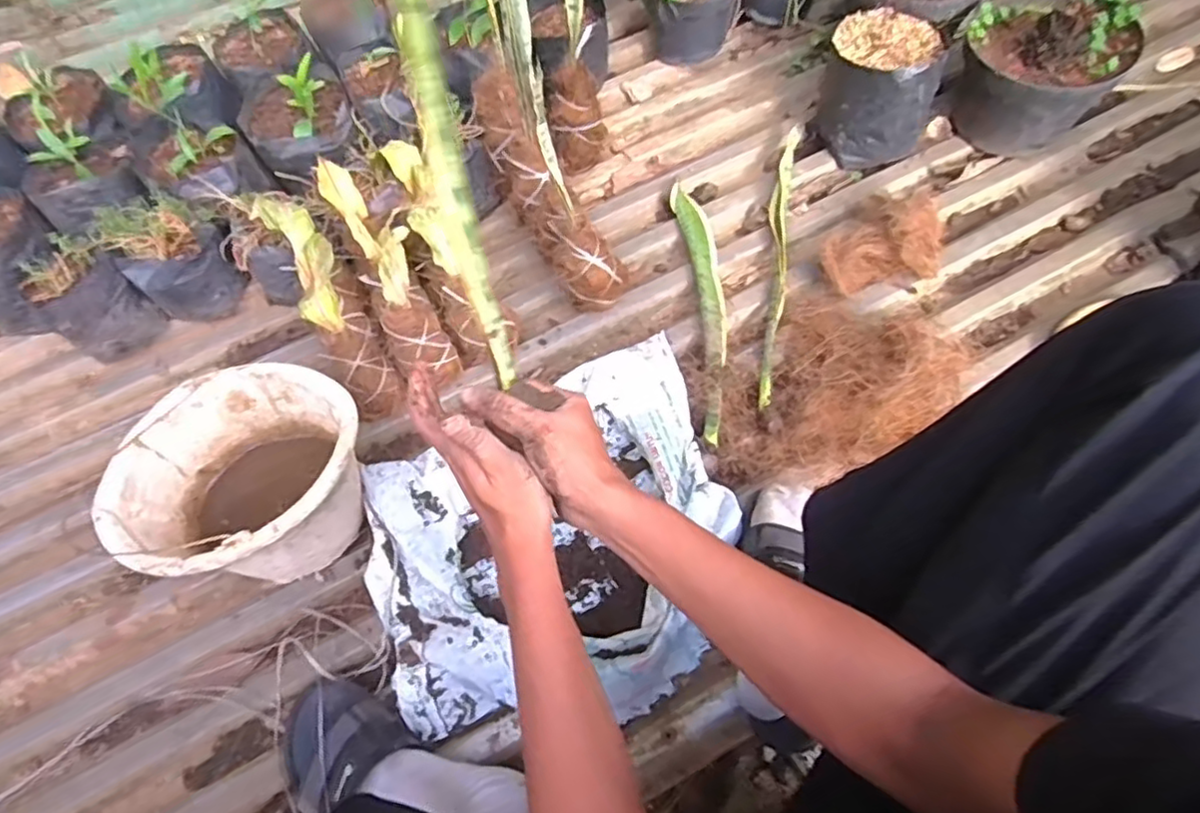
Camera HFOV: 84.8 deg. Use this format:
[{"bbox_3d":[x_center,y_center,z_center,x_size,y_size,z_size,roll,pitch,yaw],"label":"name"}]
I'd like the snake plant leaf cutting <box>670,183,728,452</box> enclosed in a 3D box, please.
[{"bbox_3d":[0.147,-0.152,0.911,0.054,0.018,0.429,-4,64,0],"label":"snake plant leaf cutting"}]

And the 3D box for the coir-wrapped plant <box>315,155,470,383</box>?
[{"bbox_3d":[-0.276,-0.175,0.840,0.084,0.075,0.322,-29,90,-11],"label":"coir-wrapped plant"}]

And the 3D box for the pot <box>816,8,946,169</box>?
[{"bbox_3d":[0.408,-0.459,0.974,0.150,0.164,0.151,0,65,0],"label":"pot"}]

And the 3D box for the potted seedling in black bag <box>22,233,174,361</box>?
[{"bbox_3d":[-0.678,-0.137,0.888,0.107,0.153,0.107,-1,64,2],"label":"potted seedling in black bag"}]

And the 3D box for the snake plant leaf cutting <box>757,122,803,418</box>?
[{"bbox_3d":[0.251,-0.214,0.925,0.030,0.035,0.477,9,65,7],"label":"snake plant leaf cutting"}]

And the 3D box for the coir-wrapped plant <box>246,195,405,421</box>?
[{"bbox_3d":[-0.350,-0.138,0.839,0.070,0.103,0.310,-25,93,-10],"label":"coir-wrapped plant"}]

